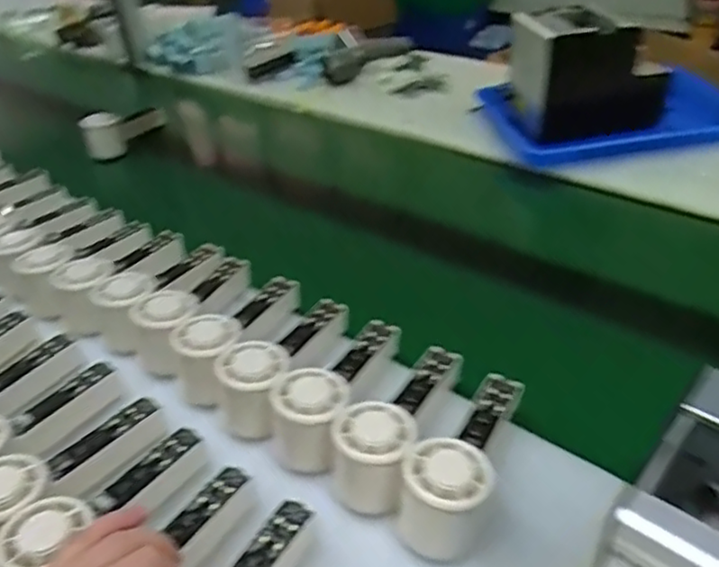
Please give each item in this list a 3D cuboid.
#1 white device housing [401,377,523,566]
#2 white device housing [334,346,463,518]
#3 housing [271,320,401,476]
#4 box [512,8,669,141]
[{"bbox_3d":[0.073,0.113,0.454,0.053,0.062,0.151,9,39,22],"label":"white device housing"},{"bbox_3d":[0.031,0.095,0.488,0.055,0.057,0.152,9,39,22],"label":"white device housing"},{"bbox_3d":[-0.019,0.074,0.519,0.059,0.056,0.153,6,38,18],"label":"housing"},{"bbox_3d":[0.318,-0.299,0.911,0.186,0.138,0.118,-11,37,-5],"label":"box"}]

